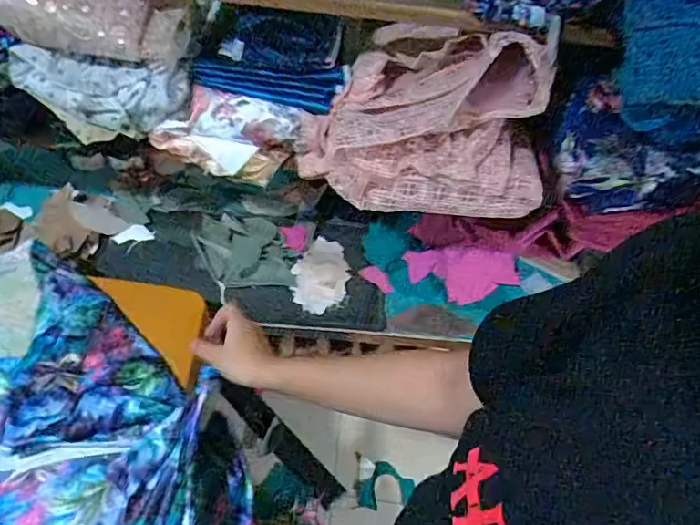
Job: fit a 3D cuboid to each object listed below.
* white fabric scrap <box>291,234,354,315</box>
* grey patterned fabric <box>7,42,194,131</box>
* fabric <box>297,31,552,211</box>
[{"bbox_3d":[-0.050,0.019,0.914,0.096,0.009,0.168,12,49,3],"label":"white fabric scrap"},{"bbox_3d":[-0.321,-0.227,0.661,0.211,0.087,0.063,9,49,1],"label":"grey patterned fabric"},{"bbox_3d":[0.102,-0.190,0.675,0.328,0.205,0.135,8,49,0],"label":"fabric"}]

